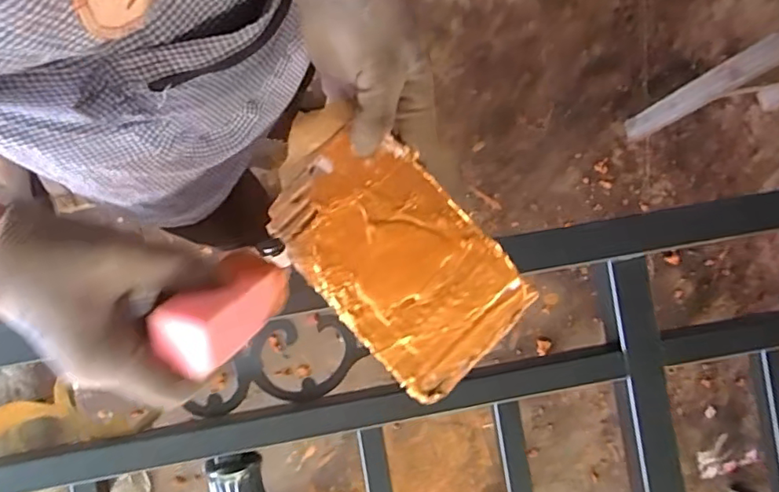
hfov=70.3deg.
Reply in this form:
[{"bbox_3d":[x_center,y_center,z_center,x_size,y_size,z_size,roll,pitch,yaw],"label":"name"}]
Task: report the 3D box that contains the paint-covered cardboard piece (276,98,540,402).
[{"bbox_3d":[-0.002,0.000,0.372,0.107,0.006,0.194,-42,91,-4],"label":"paint-covered cardboard piece"}]

